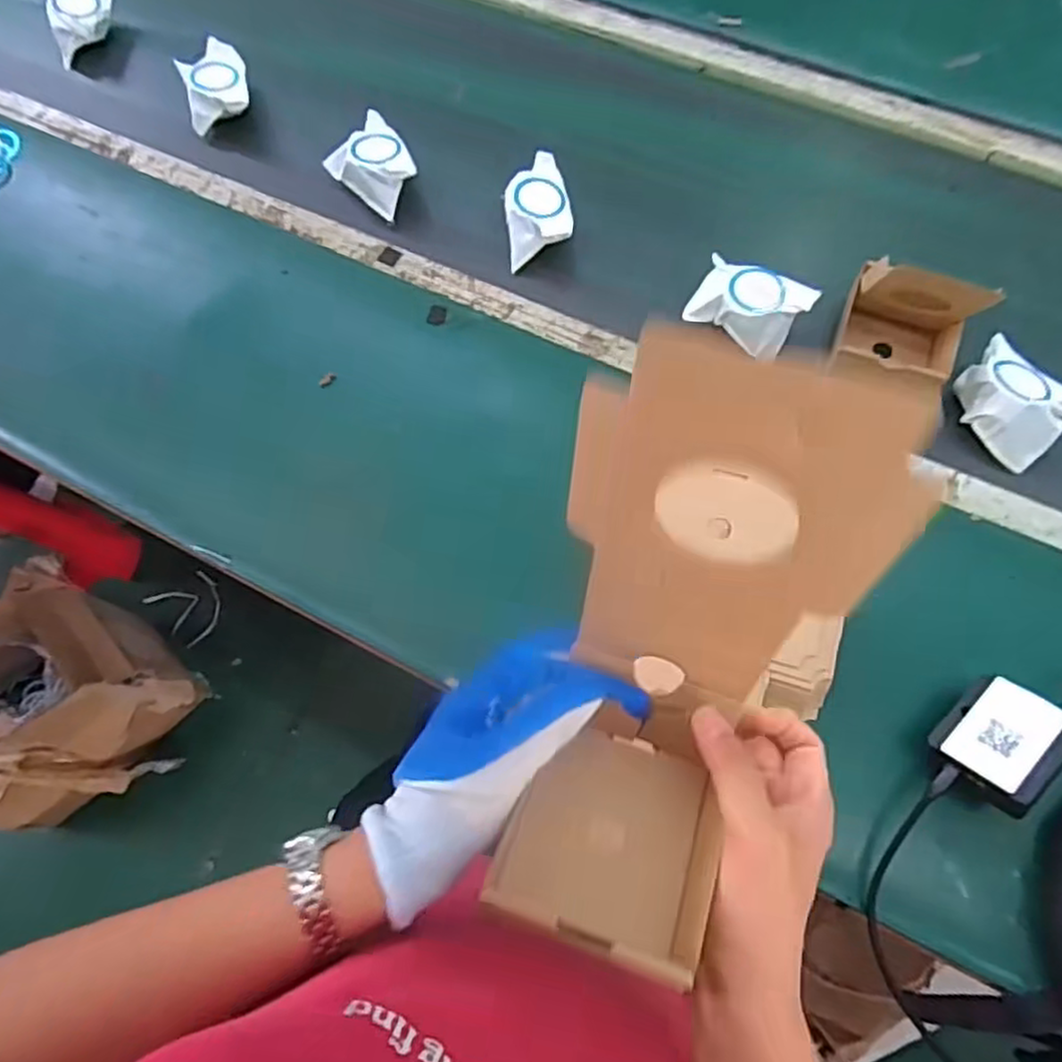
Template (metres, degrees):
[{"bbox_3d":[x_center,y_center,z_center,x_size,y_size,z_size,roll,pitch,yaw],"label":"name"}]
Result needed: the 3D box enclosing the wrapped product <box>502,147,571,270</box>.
[{"bbox_3d":[0.007,-0.343,0.742,0.066,0.048,0.099,-5,67,-1],"label":"wrapped product"}]

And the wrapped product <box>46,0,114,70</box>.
[{"bbox_3d":[-0.572,-0.664,0.892,0.065,0.050,0.112,6,67,4],"label":"wrapped product"}]

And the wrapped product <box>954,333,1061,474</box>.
[{"bbox_3d":[0.443,-0.119,0.639,0.073,0.044,0.098,-39,71,-14],"label":"wrapped product"}]

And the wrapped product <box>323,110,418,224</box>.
[{"bbox_3d":[-0.169,-0.407,0.777,0.080,0.042,0.108,-42,72,-15],"label":"wrapped product"}]

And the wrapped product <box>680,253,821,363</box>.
[{"bbox_3d":[0.217,-0.224,0.691,0.103,0.037,0.070,33,72,14],"label":"wrapped product"}]

